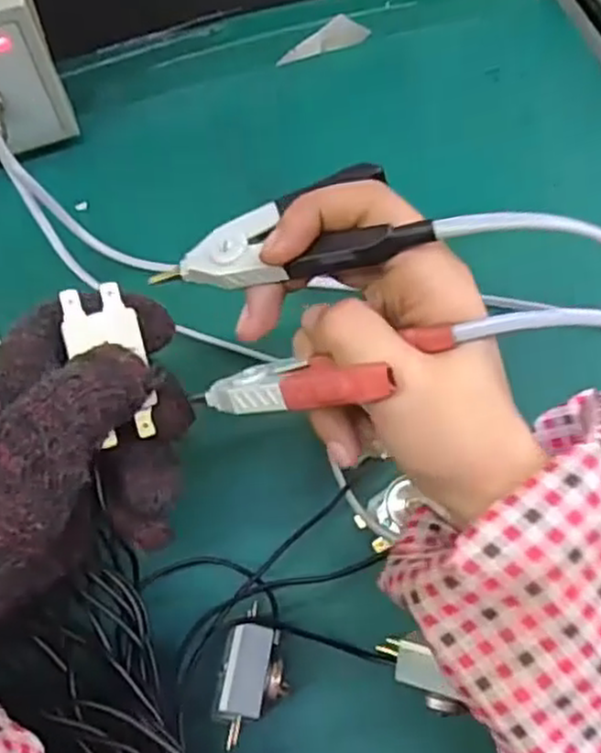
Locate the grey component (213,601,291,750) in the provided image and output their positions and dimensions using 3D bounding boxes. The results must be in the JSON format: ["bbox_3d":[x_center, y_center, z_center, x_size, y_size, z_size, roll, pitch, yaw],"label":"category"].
[{"bbox_3d":[-0.020,0.127,0.310,0.026,0.016,0.055,3,64,5],"label":"grey component"}]

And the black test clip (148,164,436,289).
[{"bbox_3d":[-0.005,-0.050,0.252,0.097,0.013,0.037,-7,62,19],"label":"black test clip"}]

